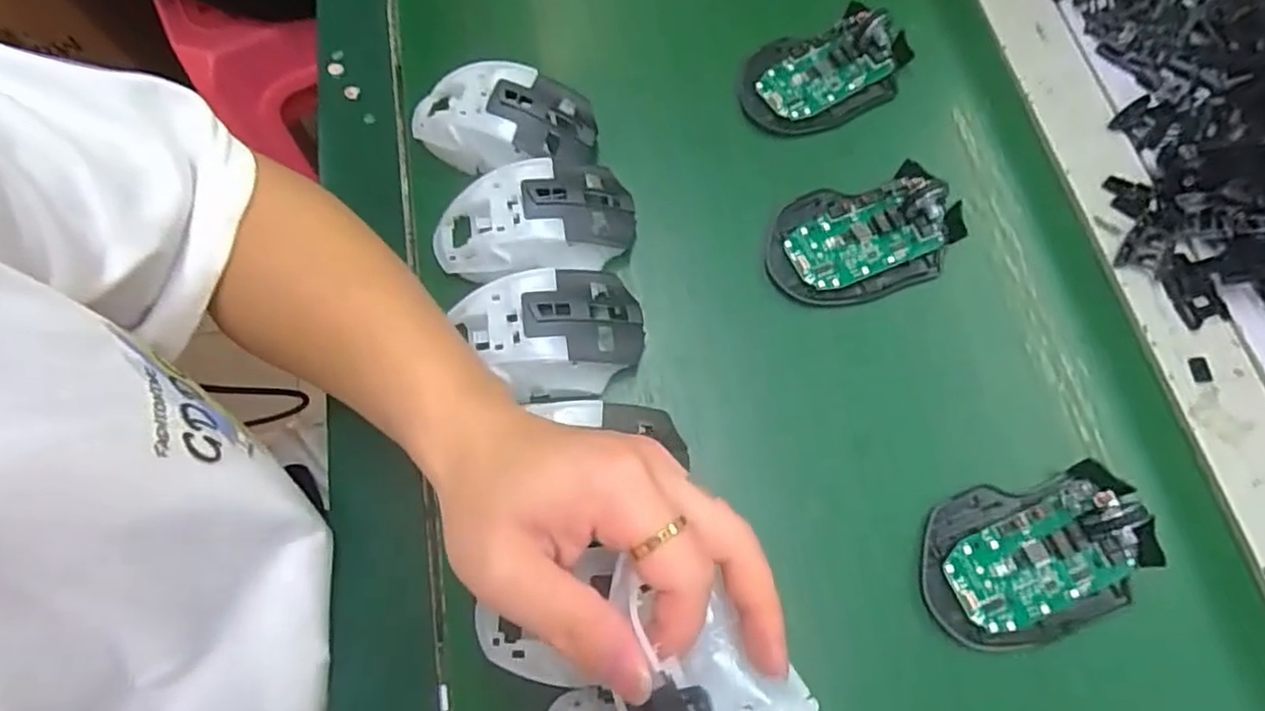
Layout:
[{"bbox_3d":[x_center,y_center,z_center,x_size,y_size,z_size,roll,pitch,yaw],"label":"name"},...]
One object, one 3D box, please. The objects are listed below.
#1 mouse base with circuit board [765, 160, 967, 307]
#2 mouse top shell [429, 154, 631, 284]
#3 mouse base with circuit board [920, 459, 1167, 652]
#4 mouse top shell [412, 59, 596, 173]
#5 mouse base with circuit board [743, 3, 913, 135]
[{"bbox_3d":[0.137,-0.072,0.388,0.114,0.029,0.071,-15,70,-3],"label":"mouse base with circuit board"},{"bbox_3d":[-0.058,-0.078,0.382,0.114,0.030,0.062,-13,70,-3],"label":"mouse top shell"},{"bbox_3d":[0.200,0.097,0.324,0.113,0.027,0.072,-19,70,-5],"label":"mouse base with circuit board"},{"bbox_3d":[-0.080,-0.142,0.406,0.114,0.030,0.067,4,70,3],"label":"mouse top shell"},{"bbox_3d":[0.129,-0.189,0.430,0.113,0.025,0.069,-25,71,-7],"label":"mouse base with circuit board"}]

